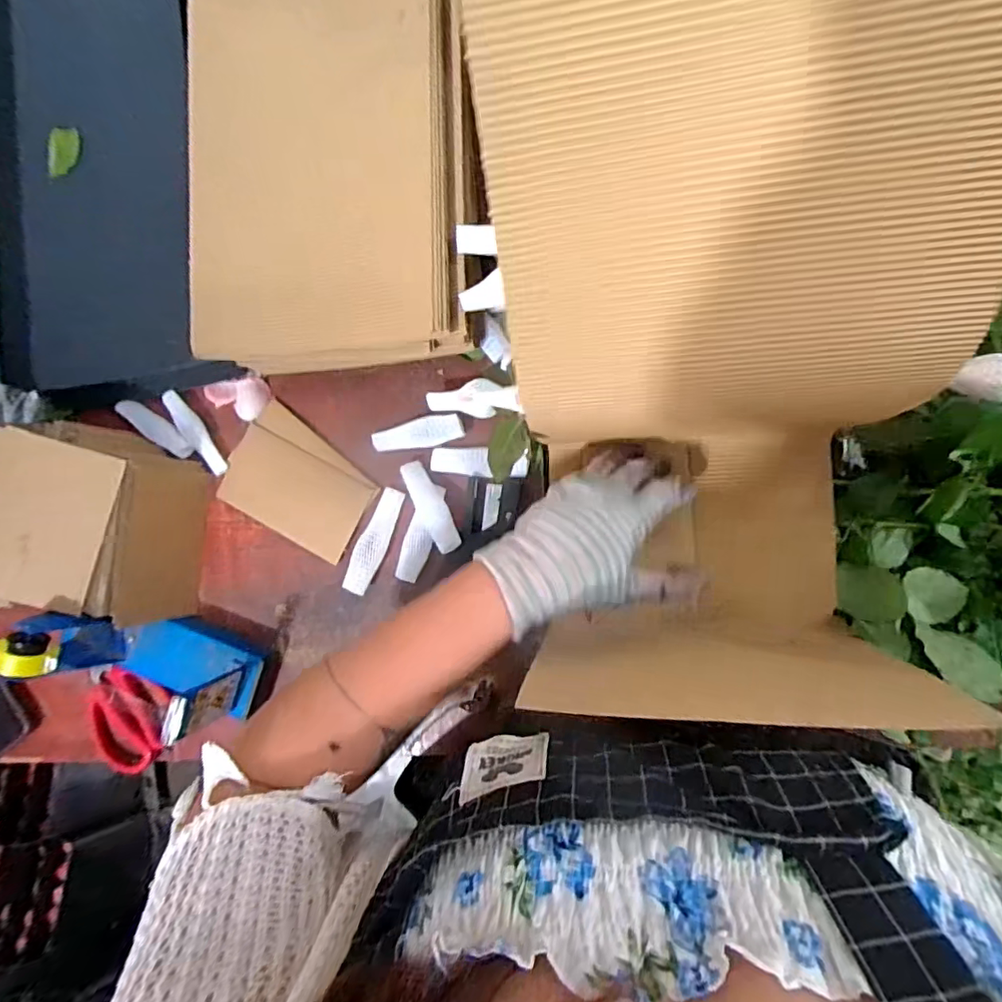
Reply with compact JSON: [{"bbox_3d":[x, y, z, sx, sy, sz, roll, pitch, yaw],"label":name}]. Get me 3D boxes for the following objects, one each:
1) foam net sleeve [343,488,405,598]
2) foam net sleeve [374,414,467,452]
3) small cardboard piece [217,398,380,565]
[{"bbox_3d":[-0.115,0.036,0.525,0.025,0.016,0.097,25,93,7],"label":"foam net sleeve"},{"bbox_3d":[-0.075,-0.060,0.519,0.081,0.012,0.025,-10,88,8],"label":"foam net sleeve"},{"bbox_3d":[-0.190,-0.016,0.545,0.137,0.005,0.100,30,93,7],"label":"small cardboard piece"}]

